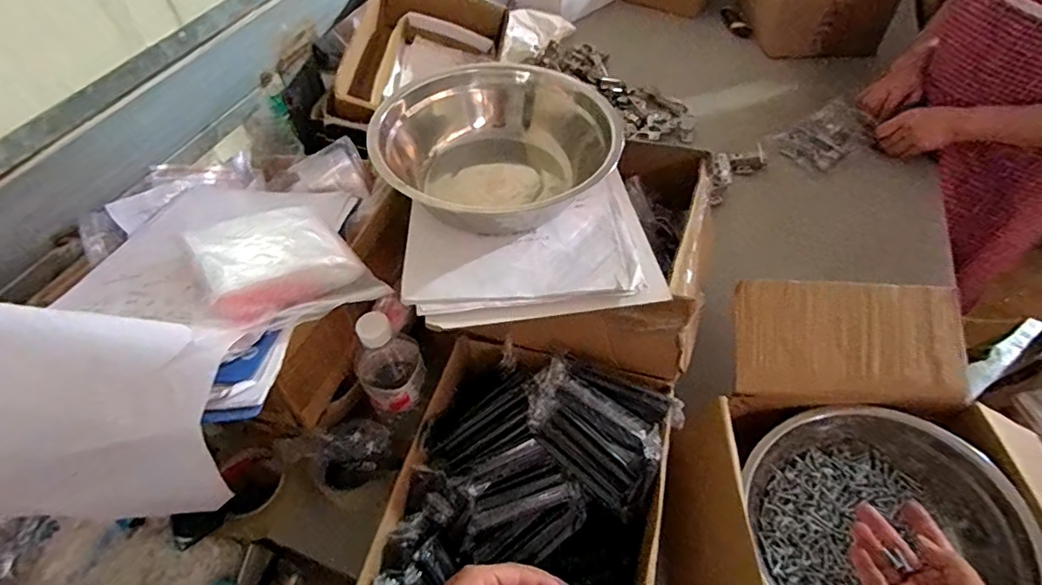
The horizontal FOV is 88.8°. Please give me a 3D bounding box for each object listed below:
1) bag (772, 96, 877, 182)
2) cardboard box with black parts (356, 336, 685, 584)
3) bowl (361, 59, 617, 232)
[{"bbox_3d":[0.572,-0.294,0.994,0.201,0.025,0.111,-32,58,-21],"label":"bag"},{"bbox_3d":[0.006,0.225,0.539,0.245,0.143,0.292,13,54,12],"label":"cardboard box with black parts"},{"bbox_3d":[-0.028,-0.150,0.560,0.241,0.075,0.207,-5,52,-1],"label":"bowl"}]

